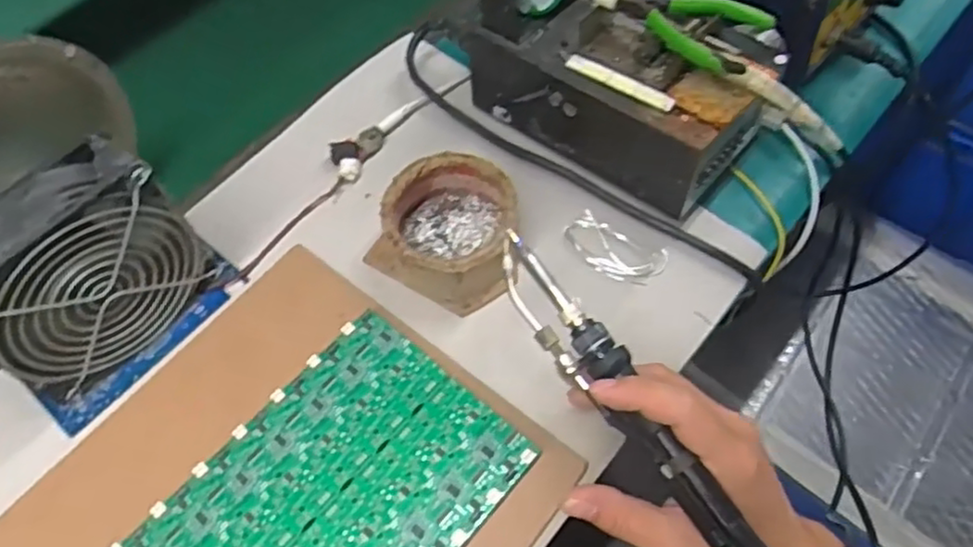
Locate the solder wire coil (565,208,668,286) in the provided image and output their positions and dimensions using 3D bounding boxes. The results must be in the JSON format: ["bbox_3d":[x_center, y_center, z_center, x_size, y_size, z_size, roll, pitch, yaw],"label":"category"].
[{"bbox_3d":[0.080,-0.015,0.449,0.066,0.012,0.039,31,67,17],"label":"solder wire coil"}]

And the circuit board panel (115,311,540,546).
[{"bbox_3d":[-0.103,0.144,0.368,0.137,0.004,0.245,37,69,20],"label":"circuit board panel"}]

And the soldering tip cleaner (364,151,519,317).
[{"bbox_3d":[-0.022,-0.029,0.450,0.090,0.045,0.085,-1,62,1],"label":"soldering tip cleaner"}]

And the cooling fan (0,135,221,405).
[{"bbox_3d":[-0.223,0.001,0.392,0.044,0.122,0.115,37,69,19],"label":"cooling fan"}]

